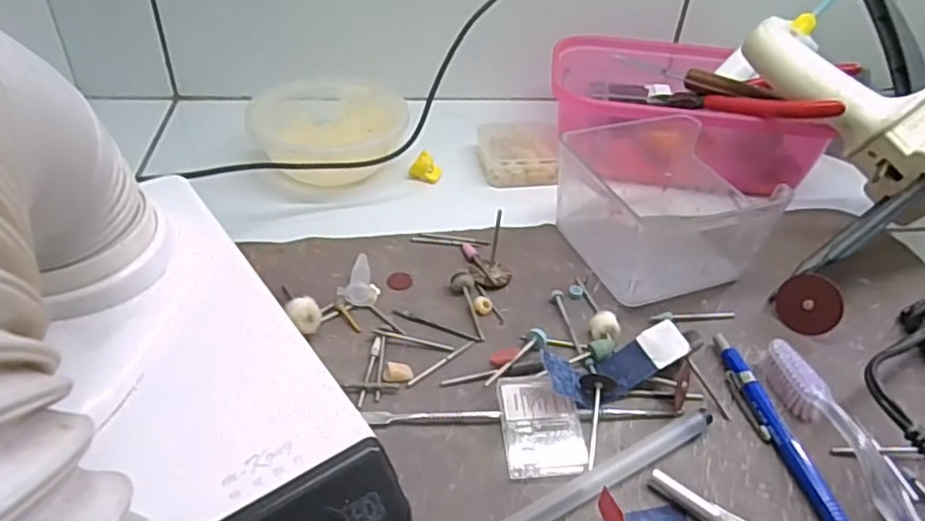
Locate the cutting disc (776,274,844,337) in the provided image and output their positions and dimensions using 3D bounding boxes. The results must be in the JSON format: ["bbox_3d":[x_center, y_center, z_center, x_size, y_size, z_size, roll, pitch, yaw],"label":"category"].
[{"bbox_3d":[0.183,0.024,0.342,0.031,0.031,0.004,8,8,35],"label":"cutting disc"}]

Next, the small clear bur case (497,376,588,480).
[{"bbox_3d":[0.034,0.071,0.285,0.034,0.008,0.046,-1,40,-6],"label":"small clear bur case"}]

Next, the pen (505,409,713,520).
[{"bbox_3d":[0.057,0.087,0.264,0.125,0.009,0.009,-19,45,-25],"label":"pen"}]

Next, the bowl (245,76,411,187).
[{"bbox_3d":[-0.086,-0.081,0.435,0.105,0.046,0.088,-12,43,-19],"label":"bowl"}]

